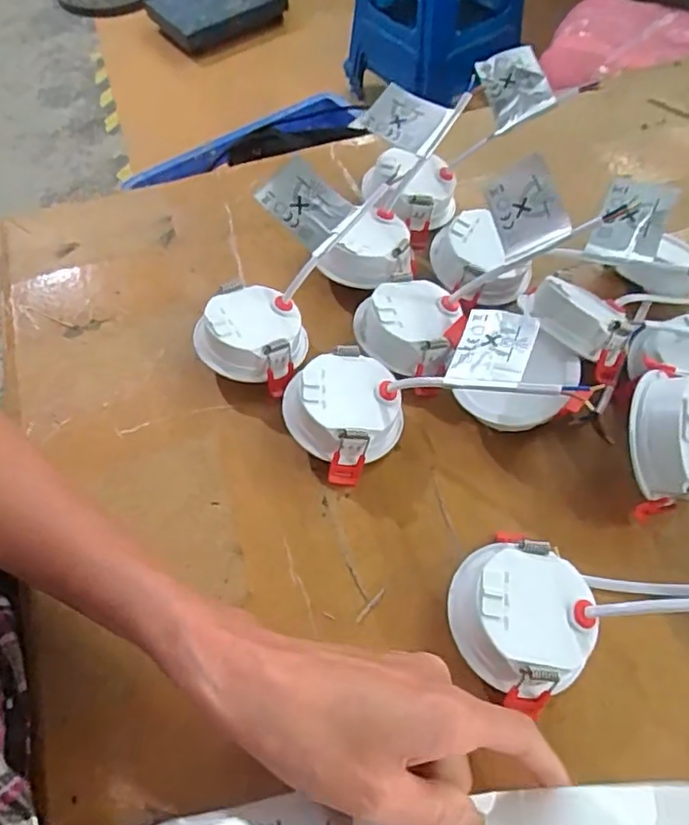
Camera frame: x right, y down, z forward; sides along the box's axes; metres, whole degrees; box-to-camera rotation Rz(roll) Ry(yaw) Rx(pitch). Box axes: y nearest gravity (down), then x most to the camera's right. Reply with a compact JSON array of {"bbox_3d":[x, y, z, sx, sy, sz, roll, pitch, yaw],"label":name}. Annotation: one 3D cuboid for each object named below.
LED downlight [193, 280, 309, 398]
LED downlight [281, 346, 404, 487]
[{"bbox_3d":[-0.058,-0.050,0.392,0.061,0.033,0.065,-1,58,1],"label":"LED downlight"},{"bbox_3d":[0.001,-0.001,0.359,0.061,0.035,0.066,-1,58,1],"label":"LED downlight"}]

